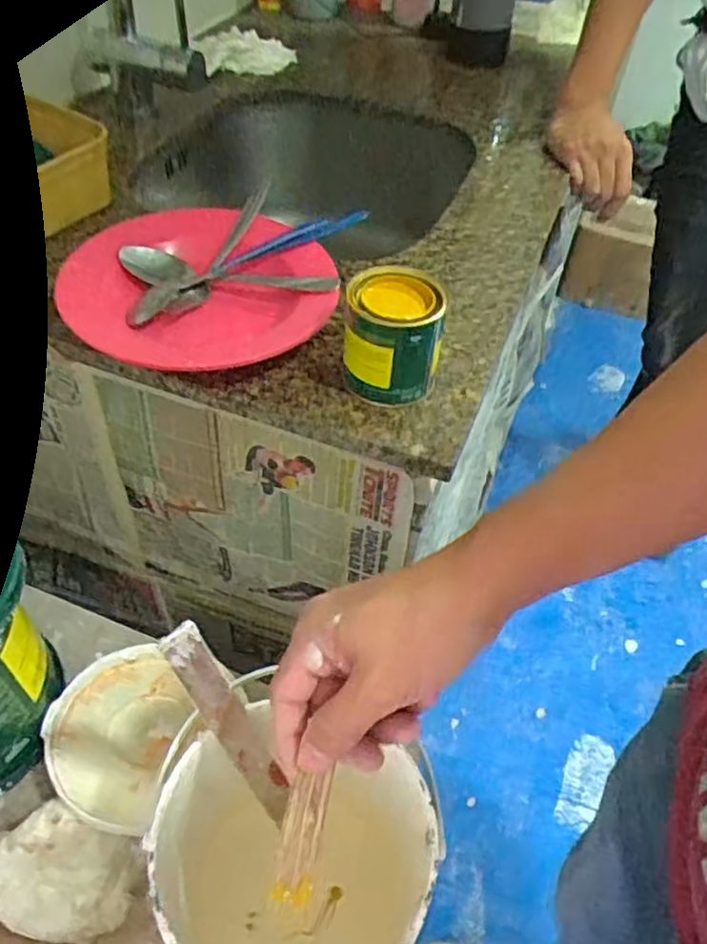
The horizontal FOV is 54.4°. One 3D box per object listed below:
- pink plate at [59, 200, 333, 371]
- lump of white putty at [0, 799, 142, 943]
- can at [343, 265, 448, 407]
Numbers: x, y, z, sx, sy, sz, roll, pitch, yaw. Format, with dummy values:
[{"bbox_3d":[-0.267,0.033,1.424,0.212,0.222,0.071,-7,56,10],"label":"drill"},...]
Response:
[{"bbox_3d":[-0.126,-0.151,0.569,0.215,0.029,0.205,2,48,-3],"label":"pink plate"},{"bbox_3d":[-0.237,0.320,0.549,0.128,0.039,0.084,18,50,11],"label":"lump of white putty"},{"bbox_3d":[0.029,-0.100,0.514,0.068,0.081,0.067,2,48,-3],"label":"can"}]

